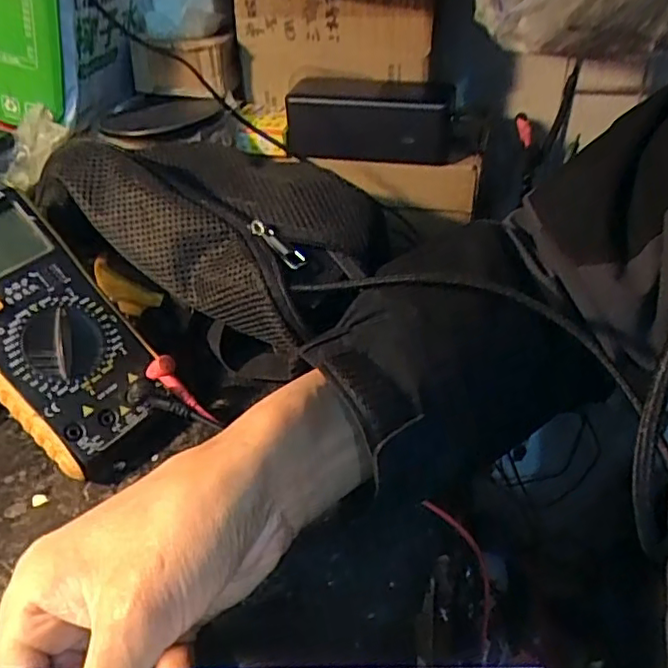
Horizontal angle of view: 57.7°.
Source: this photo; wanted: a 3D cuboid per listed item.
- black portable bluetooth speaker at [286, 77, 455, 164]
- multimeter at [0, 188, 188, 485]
[{"bbox_3d":[0.029,-0.170,0.481,0.126,0.049,0.052,6,39,10],"label":"black portable bluetooth speaker"},{"bbox_3d":[-0.161,0.000,0.340,0.179,0.033,0.084,52,52,-2],"label":"multimeter"}]

